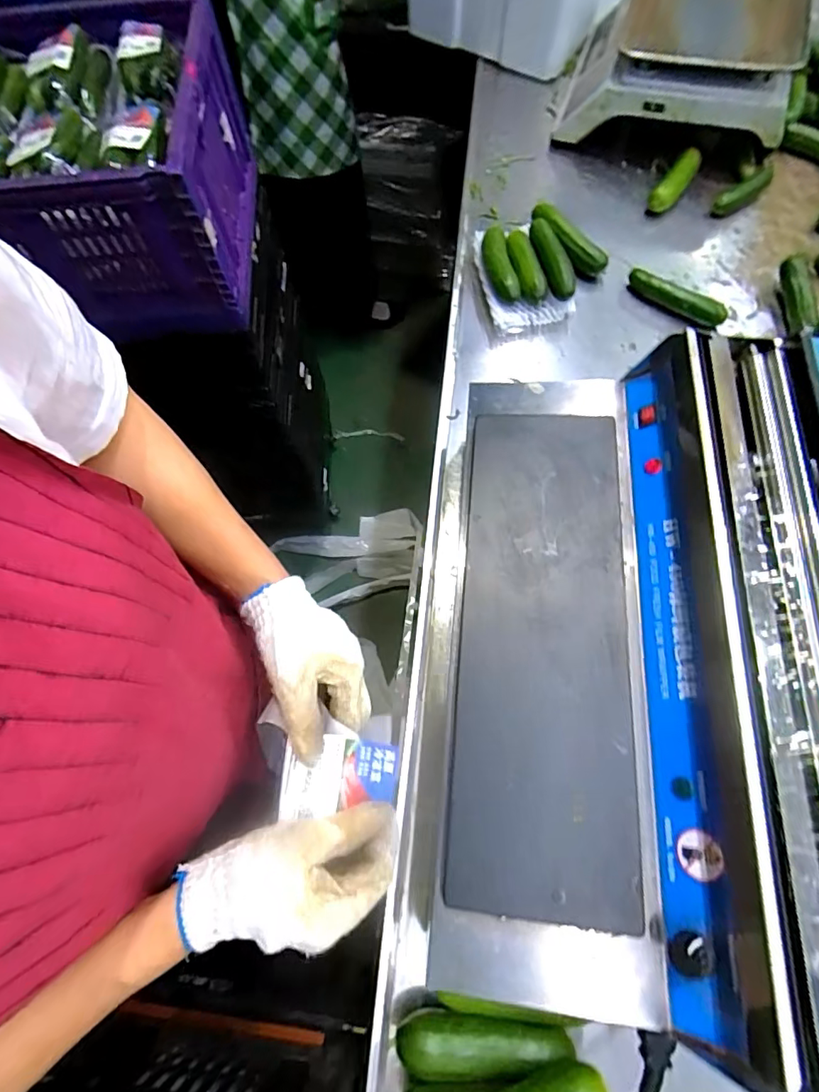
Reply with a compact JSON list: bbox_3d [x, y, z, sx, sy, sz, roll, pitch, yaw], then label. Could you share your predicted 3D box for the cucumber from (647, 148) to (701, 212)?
[{"bbox_3d":[0.385,-0.530,0.722,0.032,0.028,0.103,40,90,16],"label":"cucumber"}]

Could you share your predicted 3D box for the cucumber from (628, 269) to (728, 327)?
[{"bbox_3d":[0.344,-0.322,0.648,0.130,0.025,0.023,40,74,16],"label":"cucumber"}]

